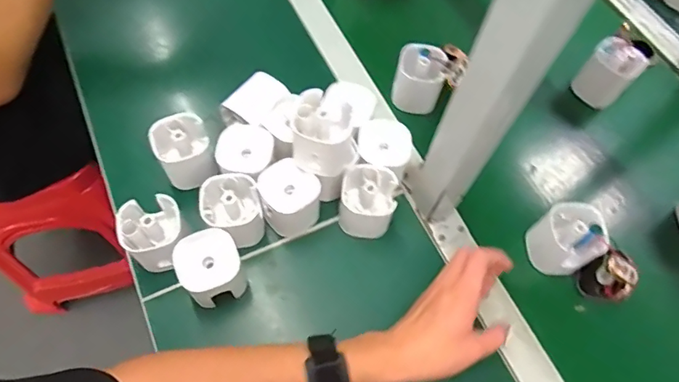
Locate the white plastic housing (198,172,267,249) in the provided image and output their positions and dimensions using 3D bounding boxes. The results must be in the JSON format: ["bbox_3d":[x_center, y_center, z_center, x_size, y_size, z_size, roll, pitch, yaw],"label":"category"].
[{"bbox_3d":[-0.105,0.022,0.470,0.056,0.065,0.055,1,62,-2],"label":"white plastic housing"}]

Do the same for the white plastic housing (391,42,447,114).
[{"bbox_3d":[0.095,-0.135,0.560,0.054,0.052,0.061,13,63,3],"label":"white plastic housing"}]

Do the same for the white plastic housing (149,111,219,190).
[{"bbox_3d":[-0.158,-0.037,0.487,0.055,0.054,0.068,-20,65,-13],"label":"white plastic housing"}]

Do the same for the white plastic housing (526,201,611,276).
[{"bbox_3d":[0.227,0.049,0.473,0.057,0.054,0.060,-27,67,-16],"label":"white plastic housing"}]

